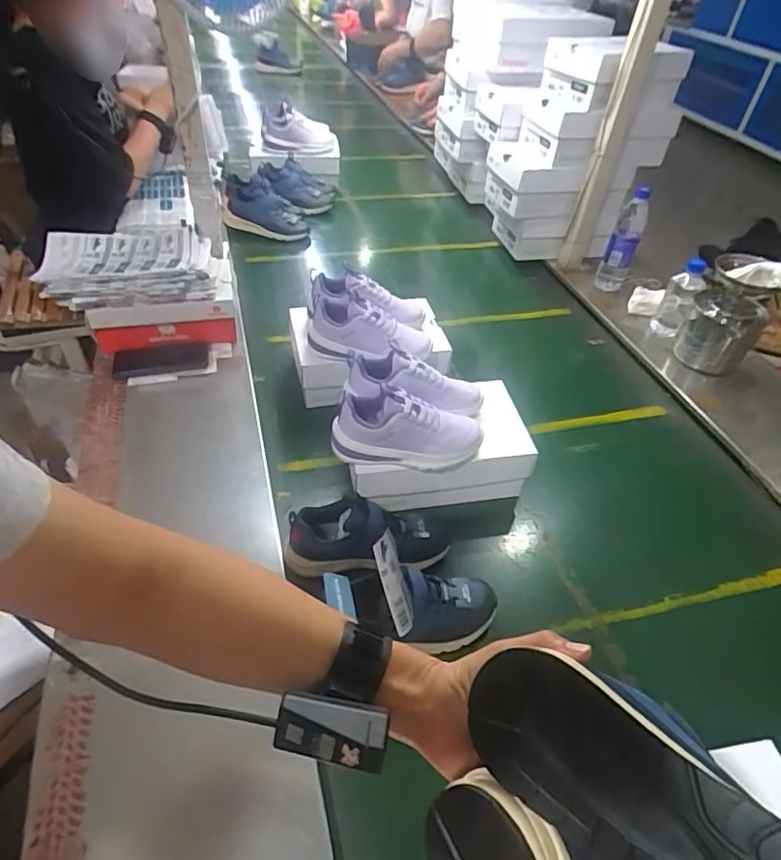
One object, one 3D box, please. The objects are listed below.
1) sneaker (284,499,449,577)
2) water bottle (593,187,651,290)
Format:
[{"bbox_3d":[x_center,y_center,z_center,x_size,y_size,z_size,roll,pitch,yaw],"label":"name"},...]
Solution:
[{"bbox_3d":[-0.021,0.139,0.720,0.224,0.111,0.085,8,43,-14],"label":"sneaker"},{"bbox_3d":[0.510,-0.408,1.196,0.066,0.221,0.063,20,46,15],"label":"water bottle"}]

